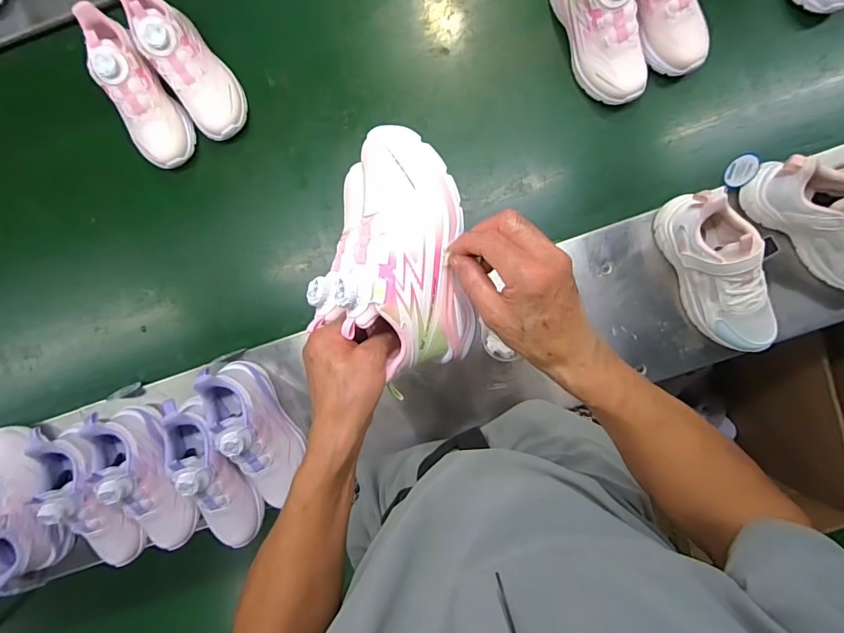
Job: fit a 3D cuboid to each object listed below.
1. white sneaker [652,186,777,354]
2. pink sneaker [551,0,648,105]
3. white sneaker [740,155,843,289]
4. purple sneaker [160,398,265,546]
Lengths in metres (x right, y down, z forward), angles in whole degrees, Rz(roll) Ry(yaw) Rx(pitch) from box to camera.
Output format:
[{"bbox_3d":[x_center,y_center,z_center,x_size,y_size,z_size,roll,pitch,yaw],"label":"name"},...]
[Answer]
[{"bbox_3d":[0.398,-0.057,0.595,0.079,0.111,0.229,-23,95,4],"label":"white sneaker"},{"bbox_3d":[0.249,-0.406,0.608,0.076,0.112,0.209,-19,95,3],"label":"pink sneaker"},{"bbox_3d":[0.544,-0.121,0.581,0.228,0.098,0.078,40,95,-2],"label":"white sneaker"},{"bbox_3d":[-0.299,0.218,0.607,0.081,0.089,0.223,-18,95,3],"label":"purple sneaker"}]

